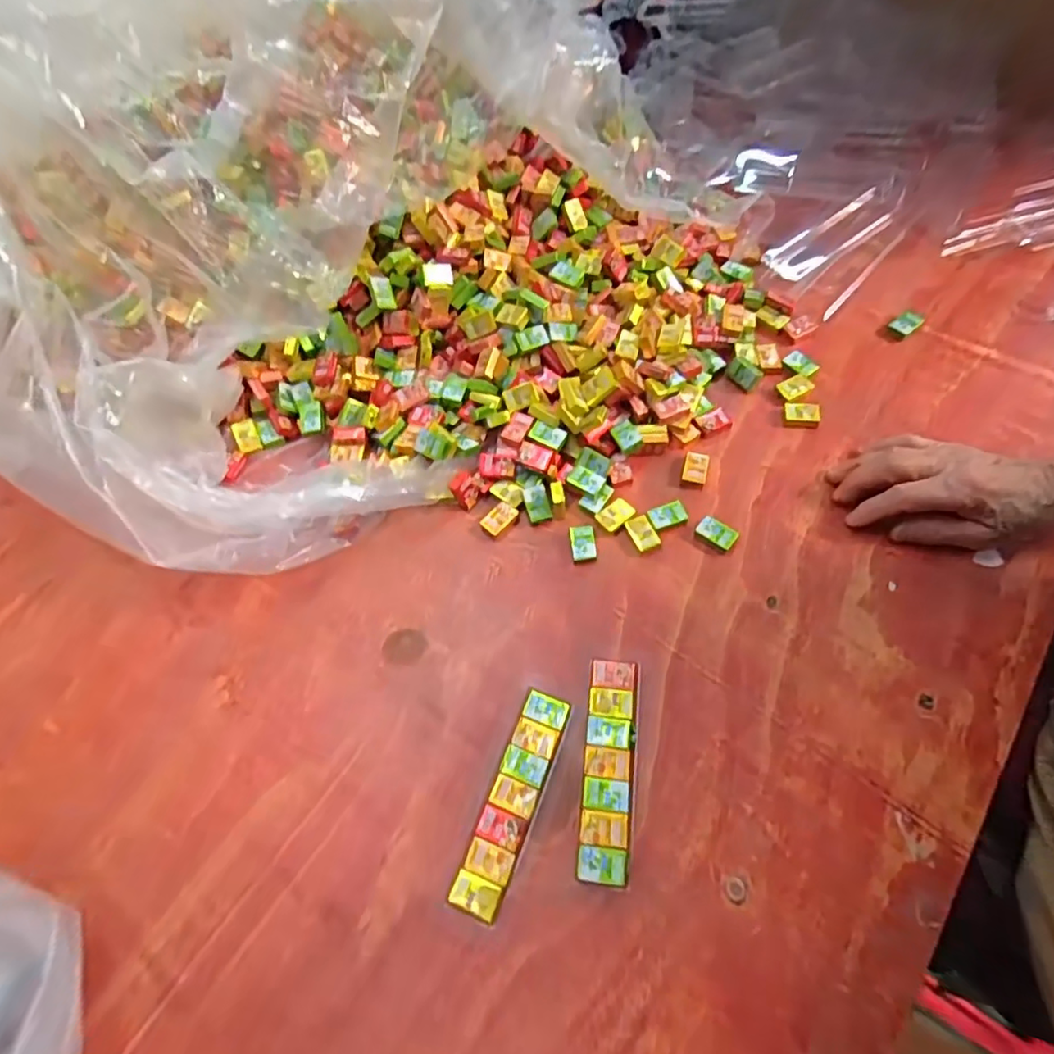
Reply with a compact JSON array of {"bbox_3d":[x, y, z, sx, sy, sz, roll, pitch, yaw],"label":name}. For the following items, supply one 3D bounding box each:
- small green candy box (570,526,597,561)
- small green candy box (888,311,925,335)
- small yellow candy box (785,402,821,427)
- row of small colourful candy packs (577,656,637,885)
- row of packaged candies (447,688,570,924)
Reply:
[{"bbox_3d":[0.039,0.012,0.405,0.017,0.009,0.026,-6,62,0],"label":"small green candy box"},{"bbox_3d":[0.314,-0.168,0.483,0.025,0.009,0.018,-33,65,-13],"label":"small green candy box"},{"bbox_3d":[0.211,-0.086,0.445,0.025,0.008,0.019,10,64,9],"label":"small yellow candy box"},{"bbox_3d":[0.048,0.138,0.338,0.028,0.010,0.118,5,63,6],"label":"row of small colourful candy packs"},{"bbox_3d":[-0.008,0.154,0.333,0.027,0.010,0.119,18,65,12],"label":"row of packaged candies"}]

